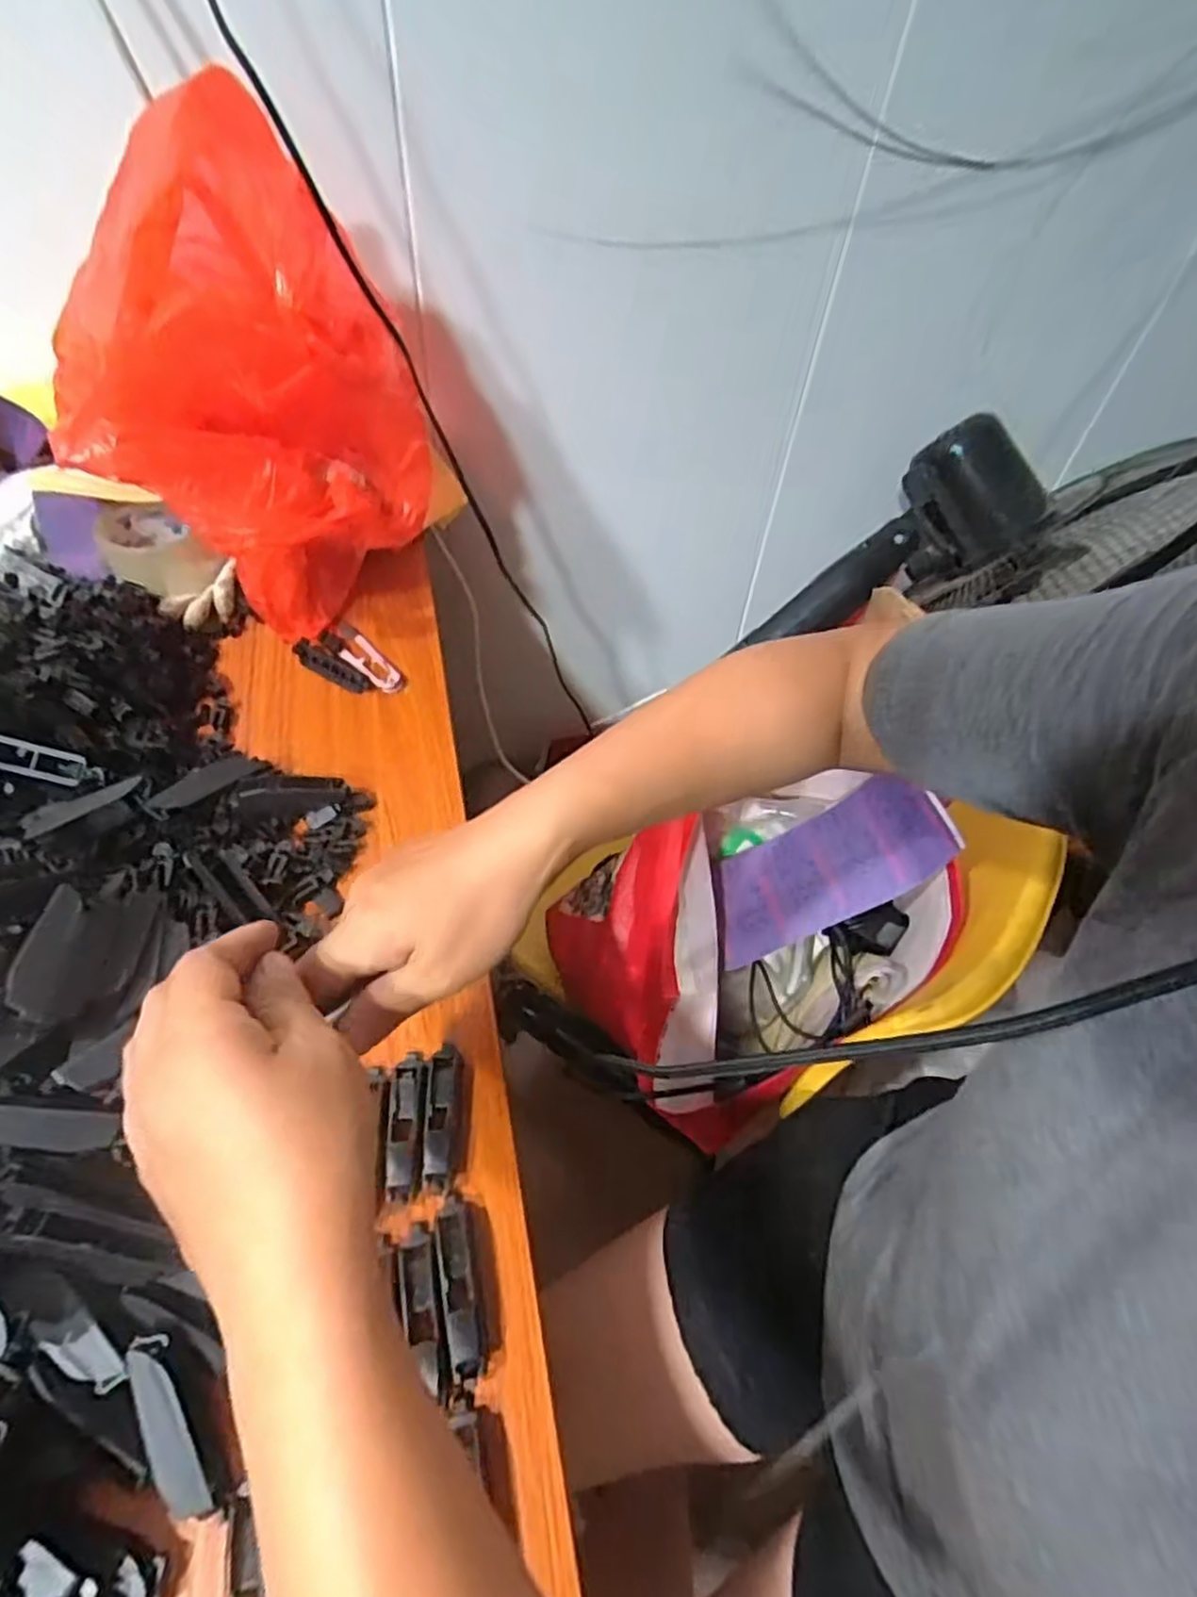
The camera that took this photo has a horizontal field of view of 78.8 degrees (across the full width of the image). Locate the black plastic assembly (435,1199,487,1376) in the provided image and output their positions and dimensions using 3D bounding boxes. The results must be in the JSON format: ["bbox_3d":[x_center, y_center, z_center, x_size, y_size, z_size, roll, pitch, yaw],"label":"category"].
[{"bbox_3d":[-0.065,0.227,0.343,0.016,0.011,0.072,-10,55,-12],"label":"black plastic assembly"}]

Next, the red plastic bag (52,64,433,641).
[{"bbox_3d":[-0.232,-0.269,0.501,0.218,0.292,0.200,-16,56,-16],"label":"red plastic bag"}]

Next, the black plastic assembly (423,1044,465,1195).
[{"bbox_3d":[-0.081,0.168,0.387,0.019,0.011,0.072,-1,53,-6],"label":"black plastic assembly"}]

